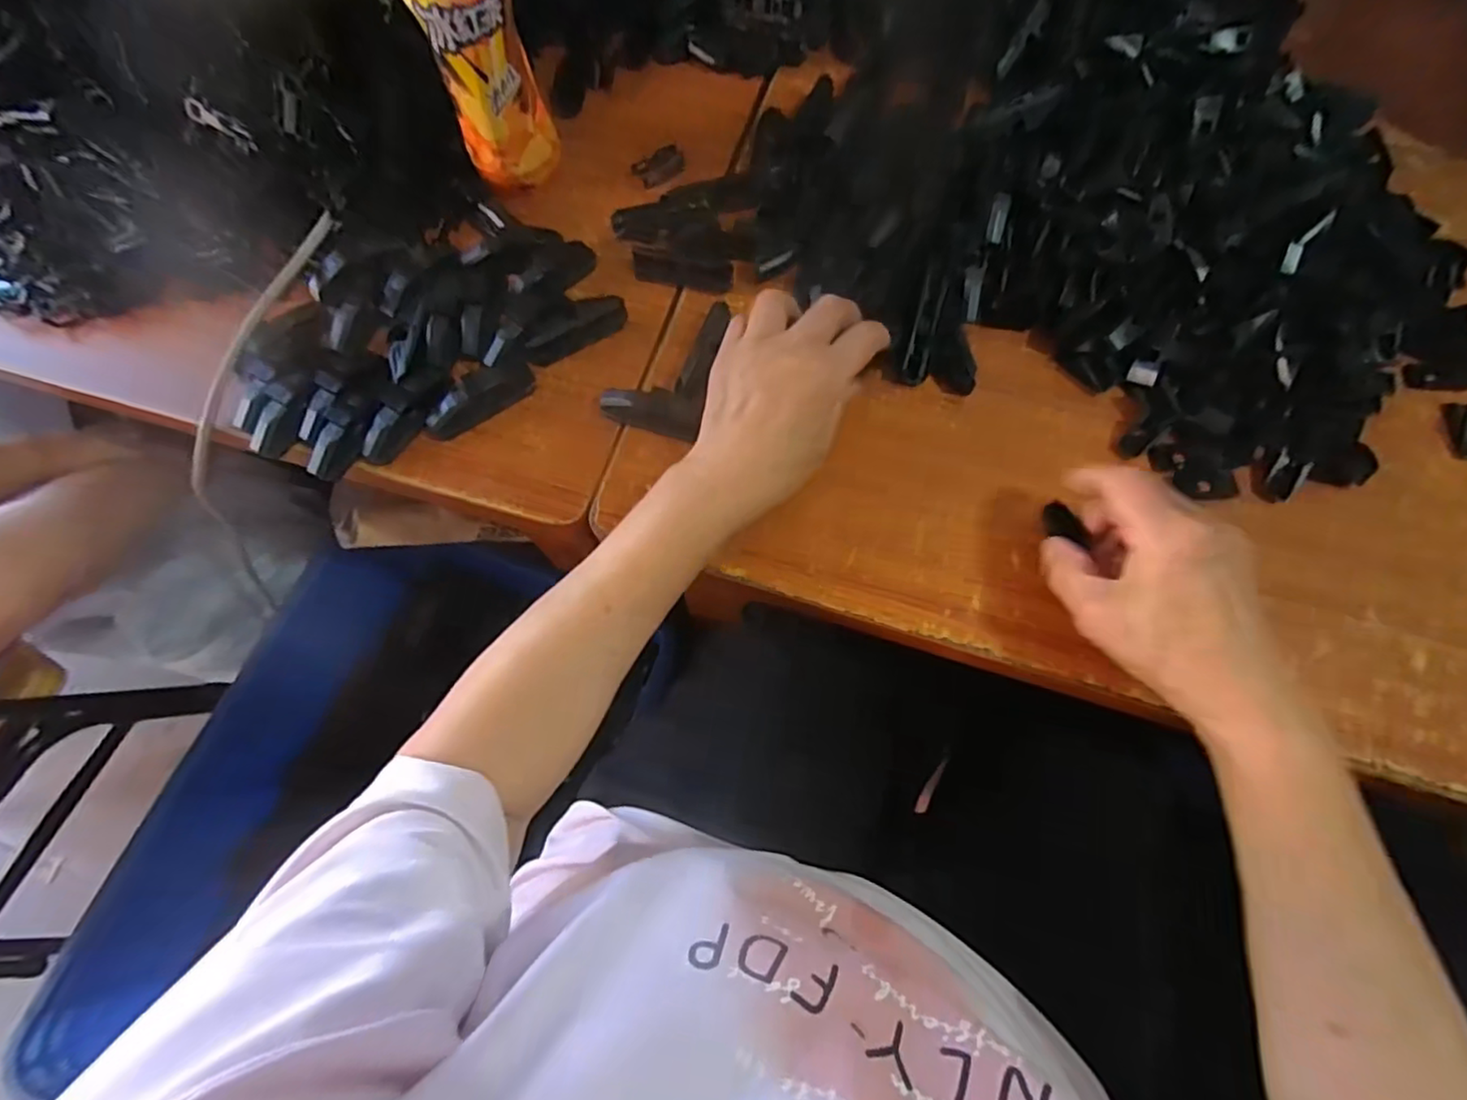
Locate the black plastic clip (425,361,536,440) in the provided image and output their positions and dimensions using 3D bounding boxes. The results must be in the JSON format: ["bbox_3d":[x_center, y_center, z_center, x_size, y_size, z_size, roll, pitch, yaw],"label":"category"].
[{"bbox_3d":[-0.166,-0.099,0.415,0.075,0.017,0.023,-34,73,-10],"label":"black plastic clip"}]

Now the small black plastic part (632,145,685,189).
[{"bbox_3d":[-0.056,-0.296,0.493,0.040,0.006,0.028,-34,73,-10],"label":"small black plastic part"}]

